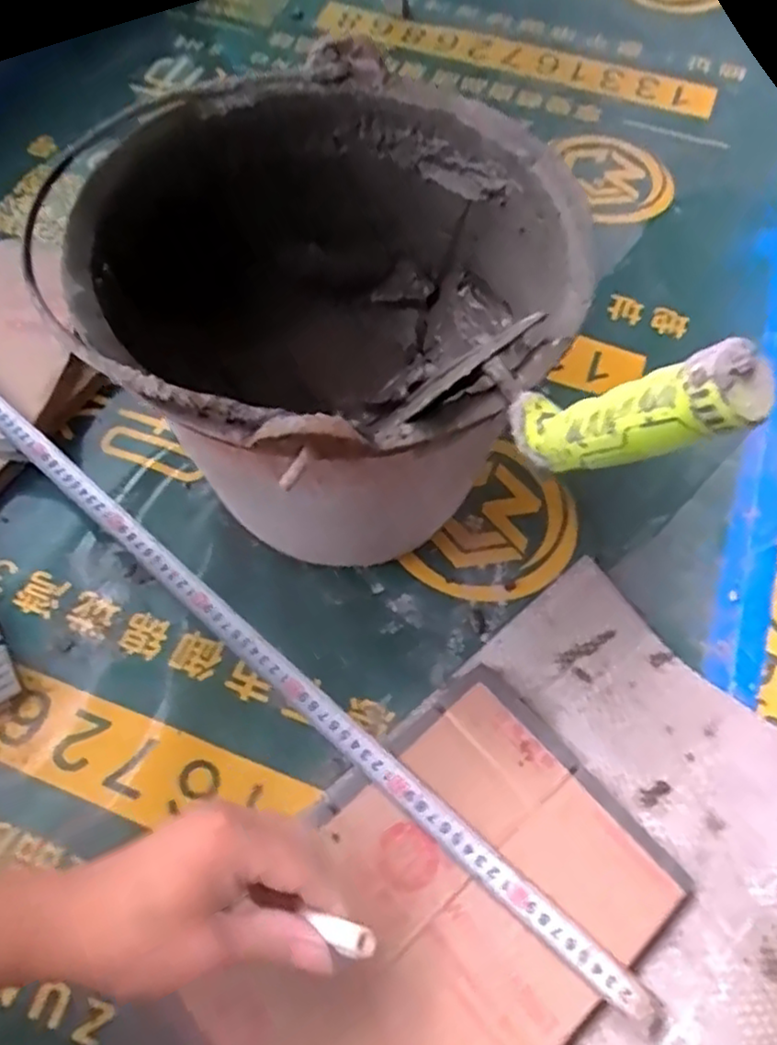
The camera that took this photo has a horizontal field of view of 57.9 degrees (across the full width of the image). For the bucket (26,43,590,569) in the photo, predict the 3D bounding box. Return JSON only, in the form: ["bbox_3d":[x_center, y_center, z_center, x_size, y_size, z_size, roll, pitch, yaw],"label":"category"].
[{"bbox_3d":[-0.037,-0.124,0.519,0.316,0.261,0.315,1,61,-1],"label":"bucket"}]

